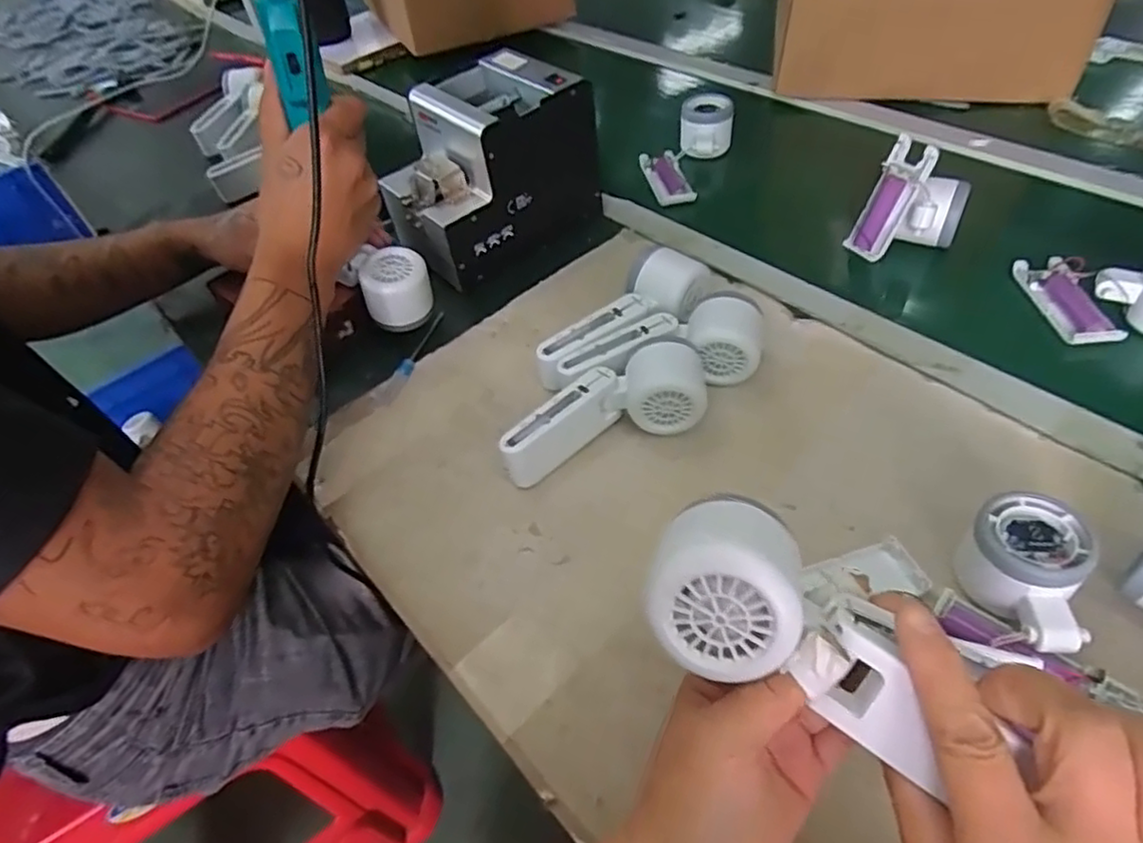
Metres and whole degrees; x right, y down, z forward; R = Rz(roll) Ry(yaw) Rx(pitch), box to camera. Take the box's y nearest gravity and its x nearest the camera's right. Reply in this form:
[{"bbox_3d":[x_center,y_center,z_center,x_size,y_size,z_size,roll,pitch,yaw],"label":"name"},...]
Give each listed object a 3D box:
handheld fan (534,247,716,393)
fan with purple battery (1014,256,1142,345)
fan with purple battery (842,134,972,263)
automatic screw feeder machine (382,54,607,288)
[{"bbox_3d":[0.044,-0.079,0.550,0.057,0.059,0.167,34,60,31],"label":"handheld fan"},{"bbox_3d":[0.442,-0.112,0.531,0.109,0.055,0.095,-3,48,4],"label":"fan with purple battery"},{"bbox_3d":[0.307,-0.197,0.600,0.088,0.084,0.053,17,52,21],"label":"fan with purple battery"},{"bbox_3d":[-0.080,-0.242,0.650,0.180,0.153,0.126,-34,53,-22],"label":"automatic screw feeder machine"}]

